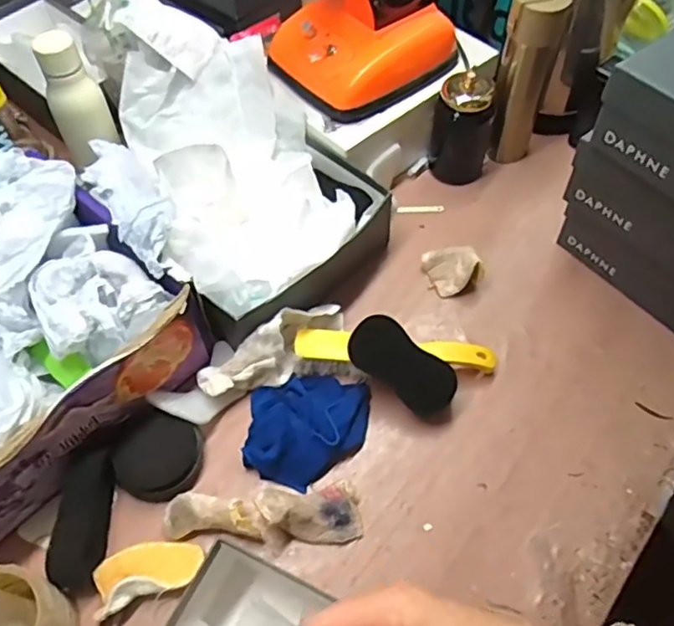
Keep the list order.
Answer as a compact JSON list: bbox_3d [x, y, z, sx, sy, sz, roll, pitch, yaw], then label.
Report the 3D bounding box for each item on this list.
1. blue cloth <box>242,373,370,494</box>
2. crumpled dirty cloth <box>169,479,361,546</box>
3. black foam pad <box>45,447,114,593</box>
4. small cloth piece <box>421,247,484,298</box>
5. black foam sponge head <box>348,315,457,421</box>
[{"bbox_3d":[-0.032,0.121,0.681,0.124,0.034,0.124,3,57,3],"label":"blue cloth"},{"bbox_3d":[-0.072,0.201,0.626,0.189,0.043,0.054,-5,57,-2],"label":"crumpled dirty cloth"},{"bbox_3d":[-0.246,0.201,0.617,0.020,0.065,0.129,-9,67,33],"label":"black foam pad"},{"bbox_3d":[0.144,-0.059,0.791,0.061,0.044,0.063,-12,57,-6],"label":"small cloth piece"},{"bbox_3d":[0.073,0.058,0.686,0.130,0.025,0.064,41,100,-6],"label":"black foam sponge head"}]

